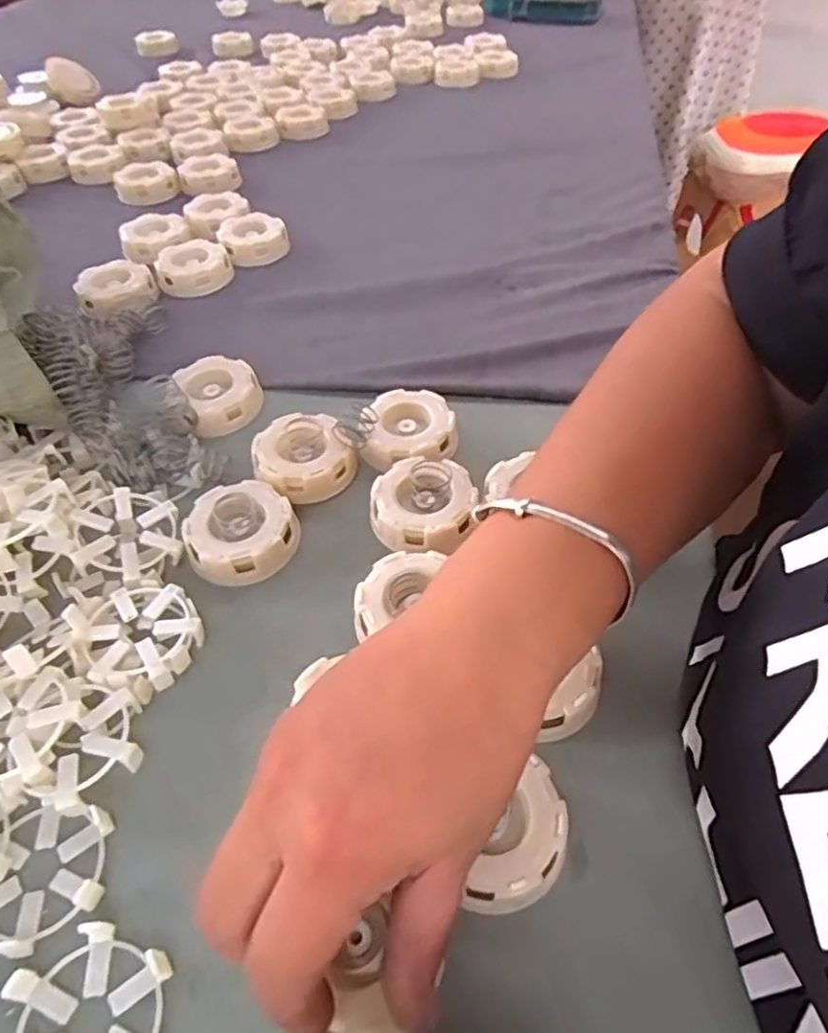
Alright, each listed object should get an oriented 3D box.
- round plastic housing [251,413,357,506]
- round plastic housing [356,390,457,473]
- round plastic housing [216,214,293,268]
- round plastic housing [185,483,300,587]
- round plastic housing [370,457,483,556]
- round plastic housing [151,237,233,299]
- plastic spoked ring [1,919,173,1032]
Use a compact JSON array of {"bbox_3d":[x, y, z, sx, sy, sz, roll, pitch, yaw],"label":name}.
[{"bbox_3d":[-0.071,-0.038,0.417,0.058,0.024,0.059,0,50,0],"label":"round plastic housing"},{"bbox_3d":[-0.001,-0.059,0.429,0.057,0.022,0.061,4,50,4],"label":"round plastic housing"},{"bbox_3d":[-0.148,-0.258,0.615,0.060,0.018,0.063,0,50,0],"label":"round plastic housing"},{"bbox_3d":[-0.099,0.006,0.375,0.060,0.024,0.059,0,50,0],"label":"round plastic housing"},{"bbox_3d":[0.006,-0.009,0.385,0.058,0.026,0.059,0,50,0],"label":"round plastic housing"},{"bbox_3d":[-0.195,-0.221,0.584,0.064,0.023,0.064,-15,51,-12],"label":"round plastic housing"},{"bbox_3d":[-0.116,0.178,0.234,0.059,0.012,0.055,0,50,0],"label":"plastic spoked ring"}]

